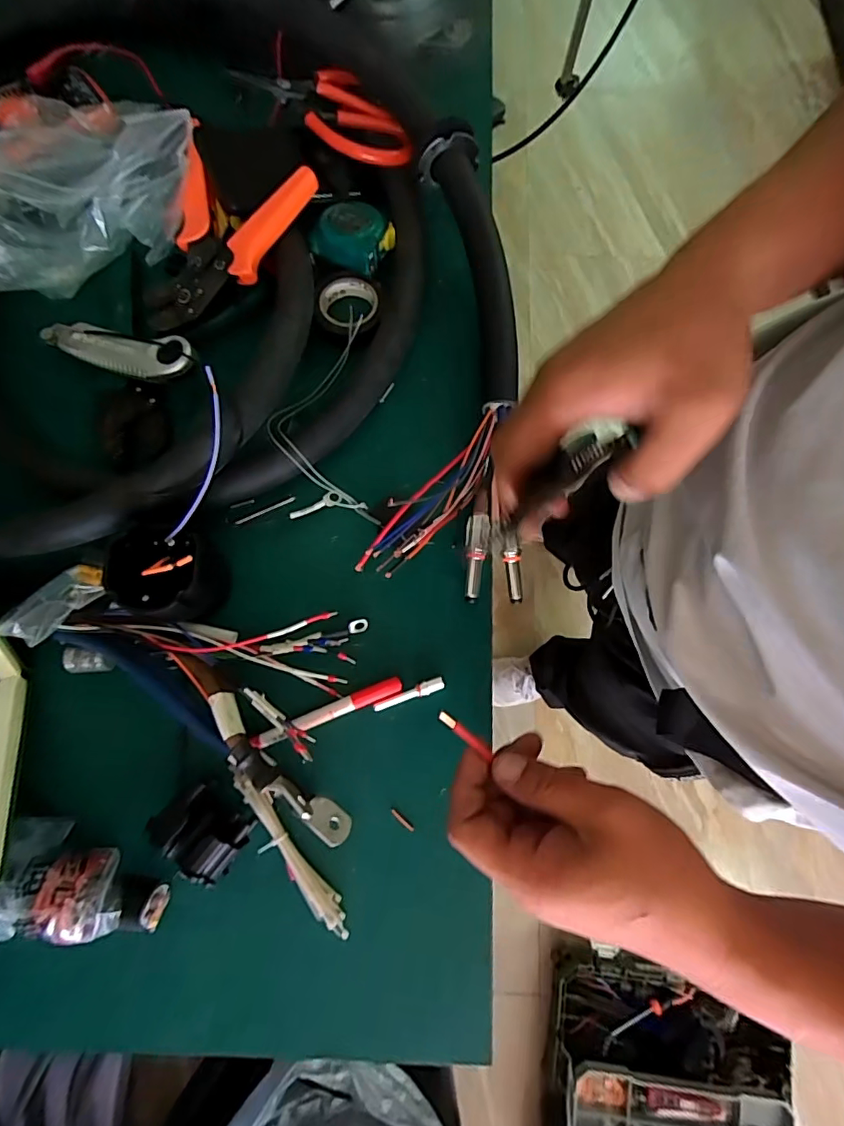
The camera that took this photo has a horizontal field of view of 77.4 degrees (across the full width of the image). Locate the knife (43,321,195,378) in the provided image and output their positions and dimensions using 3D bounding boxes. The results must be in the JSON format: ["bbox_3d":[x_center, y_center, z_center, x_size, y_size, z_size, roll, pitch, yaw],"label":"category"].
[{"bbox_3d":[-0.259,-0.180,0.443,0.147,0.025,0.038,12,77,3],"label":"knife"}]

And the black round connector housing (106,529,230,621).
[{"bbox_3d":[-0.187,0.009,0.395,0.067,0.062,0.068,0,77,0],"label":"black round connector housing"}]

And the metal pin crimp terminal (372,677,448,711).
[{"bbox_3d":[-0.010,0.102,0.409,0.057,0.004,0.010,-18,78,-4],"label":"metal pin crimp terminal"}]

